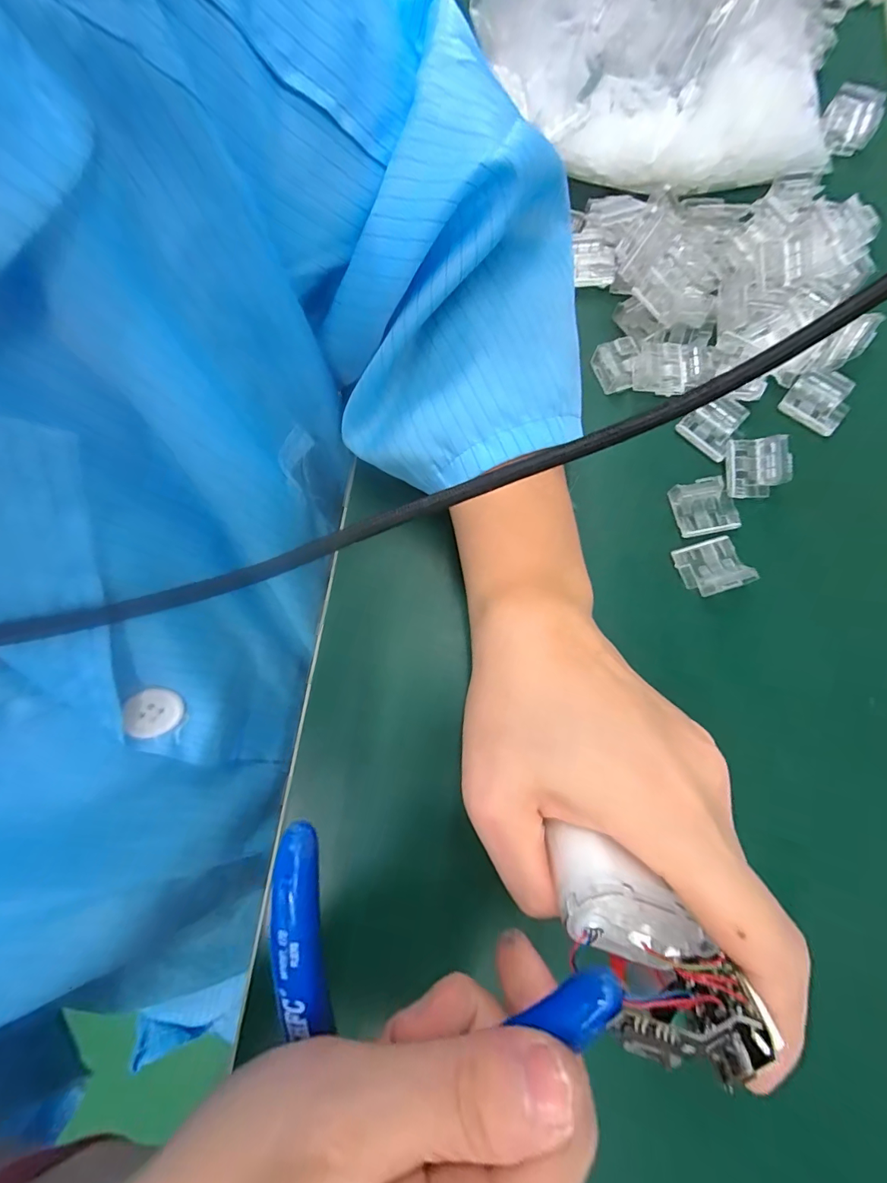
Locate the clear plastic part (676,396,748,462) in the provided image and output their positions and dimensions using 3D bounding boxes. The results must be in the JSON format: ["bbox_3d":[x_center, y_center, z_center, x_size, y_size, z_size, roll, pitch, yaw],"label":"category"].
[{"bbox_3d":[0.138,-0.085,0.224,0.027,0.004,0.027,41,102,6],"label":"clear plastic part"}]

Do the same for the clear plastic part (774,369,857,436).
[{"bbox_3d":[0.193,-0.097,0.225,0.029,0.012,0.026,38,81,9],"label":"clear plastic part"}]

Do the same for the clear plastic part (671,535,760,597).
[{"bbox_3d":[0.129,-0.012,0.210,0.031,0.004,0.027,-22,78,-3],"label":"clear plastic part"}]

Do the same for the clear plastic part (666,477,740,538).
[{"bbox_3d":[0.129,-0.041,0.213,0.028,0.008,0.026,-13,77,-1],"label":"clear plastic part"}]

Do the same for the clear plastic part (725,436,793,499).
[{"bbox_3d":[0.154,-0.062,0.216,0.026,0.012,0.028,0,77,2],"label":"clear plastic part"}]

